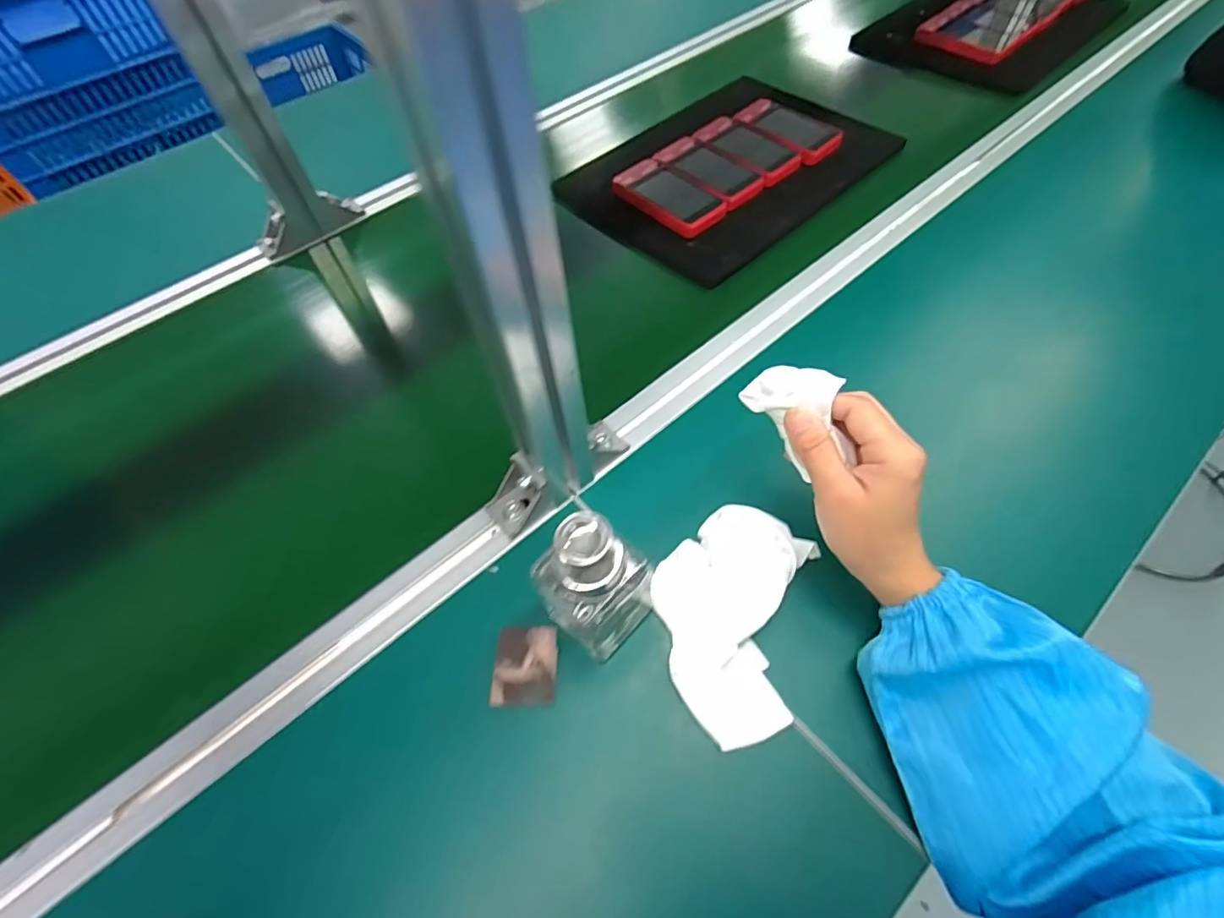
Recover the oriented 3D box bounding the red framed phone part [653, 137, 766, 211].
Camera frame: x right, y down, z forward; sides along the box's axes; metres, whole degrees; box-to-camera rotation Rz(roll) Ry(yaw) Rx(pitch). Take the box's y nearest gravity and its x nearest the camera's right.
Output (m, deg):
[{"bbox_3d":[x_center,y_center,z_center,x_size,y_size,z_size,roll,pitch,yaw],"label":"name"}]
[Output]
[{"bbox_3d":[0.107,-0.319,0.607,0.063,0.011,0.119,-38,64,-18],"label":"red framed phone part"}]

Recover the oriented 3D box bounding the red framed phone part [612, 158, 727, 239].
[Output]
[{"bbox_3d":[0.061,-0.279,0.590,0.061,0.015,0.124,-40,65,-19],"label":"red framed phone part"}]

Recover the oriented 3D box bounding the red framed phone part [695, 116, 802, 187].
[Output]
[{"bbox_3d":[0.151,-0.354,0.628,0.066,0.019,0.121,-39,64,-18],"label":"red framed phone part"}]

